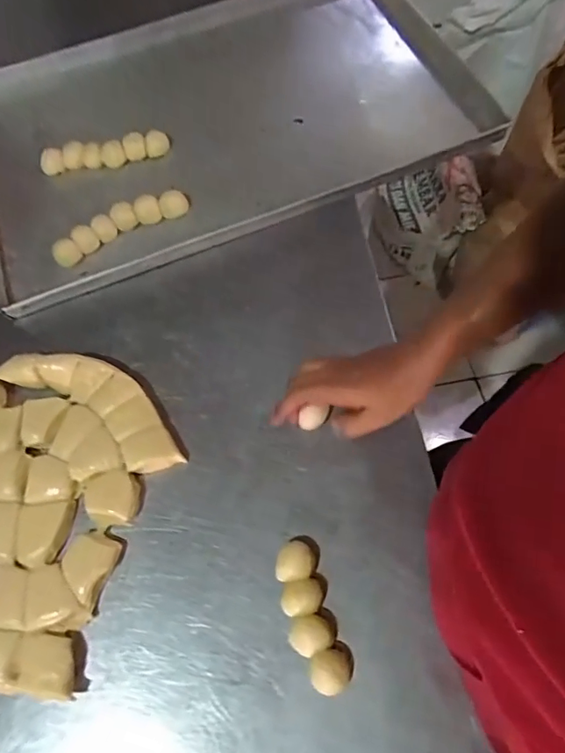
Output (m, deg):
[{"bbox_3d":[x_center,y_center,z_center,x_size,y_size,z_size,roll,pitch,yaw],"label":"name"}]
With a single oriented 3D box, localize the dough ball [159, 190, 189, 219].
[{"bbox_3d":[-0.146,-0.231,0.676,0.038,0.028,0.031,-20,67,-7],"label":"dough ball"}]

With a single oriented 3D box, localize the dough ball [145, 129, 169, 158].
[{"bbox_3d":[-0.182,-0.338,0.727,0.034,0.024,0.029,-19,67,-6],"label":"dough ball"}]

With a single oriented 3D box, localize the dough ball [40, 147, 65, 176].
[{"bbox_3d":[-0.329,-0.307,0.719,0.035,0.028,0.027,-28,68,-10],"label":"dough ball"}]

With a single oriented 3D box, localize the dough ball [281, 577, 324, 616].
[{"bbox_3d":[0.018,0.205,0.468,0.039,0.021,0.029,-11,66,-3],"label":"dough ball"}]

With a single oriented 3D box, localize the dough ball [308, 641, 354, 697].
[{"bbox_3d":[0.044,0.256,0.442,0.042,0.023,0.031,-31,69,-11],"label":"dough ball"}]

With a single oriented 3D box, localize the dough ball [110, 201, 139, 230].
[{"bbox_3d":[-0.212,-0.212,0.671,0.032,0.028,0.028,-24,68,-8],"label":"dough ball"}]

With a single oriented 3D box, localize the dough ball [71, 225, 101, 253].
[{"bbox_3d":[-0.260,-0.179,0.665,0.028,0.031,0.029,-1,66,2],"label":"dough ball"}]

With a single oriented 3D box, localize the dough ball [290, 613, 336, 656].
[{"bbox_3d":[0.026,0.234,0.457,0.038,0.021,0.033,-22,67,-8],"label":"dough ball"}]

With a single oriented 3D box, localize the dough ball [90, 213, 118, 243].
[{"bbox_3d":[-0.235,-0.194,0.664,0.028,0.029,0.028,-1,66,2],"label":"dough ball"}]

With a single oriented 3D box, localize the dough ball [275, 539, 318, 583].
[{"bbox_3d":[0.012,0.176,0.480,0.038,0.022,0.034,-11,66,-3],"label":"dough ball"}]

